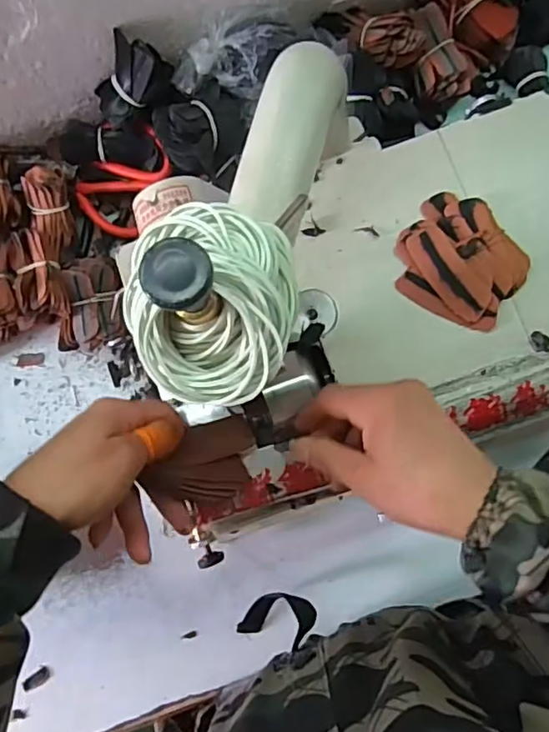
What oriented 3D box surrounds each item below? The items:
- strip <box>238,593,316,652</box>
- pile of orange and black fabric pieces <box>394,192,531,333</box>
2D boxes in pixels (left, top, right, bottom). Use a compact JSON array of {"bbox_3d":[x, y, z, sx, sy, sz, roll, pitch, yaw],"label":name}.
[{"bbox_3d":[0.002,0.215,0.493,0.079,0.030,0.035,-25,81,46],"label":"strip"},{"bbox_3d":[0.129,-0.074,0.399,0.085,0.013,0.078,35,87,6],"label":"pile of orange and black fabric pieces"}]

